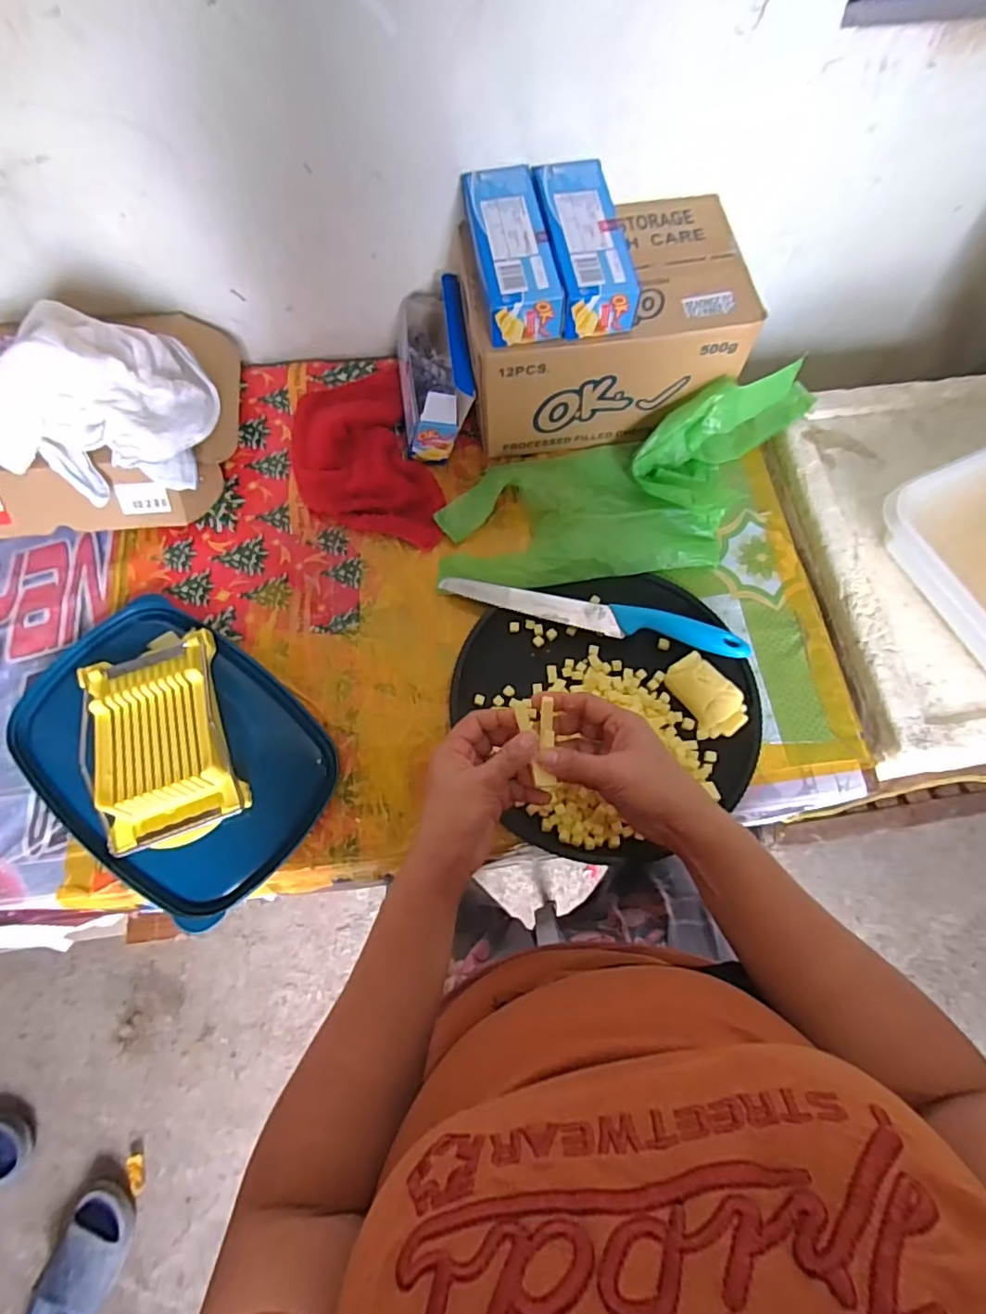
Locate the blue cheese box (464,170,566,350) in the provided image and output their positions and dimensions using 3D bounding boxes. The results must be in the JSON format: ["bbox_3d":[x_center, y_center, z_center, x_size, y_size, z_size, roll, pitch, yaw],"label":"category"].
[{"bbox_3d":[0.017,-0.386,0.561,0.065,0.043,0.173,-9,70,-3],"label":"blue cheese box"}]

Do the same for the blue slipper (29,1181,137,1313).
[{"bbox_3d":[-0.711,1.067,0.998,0.117,0.063,0.263,16,71,6],"label":"blue slipper"}]

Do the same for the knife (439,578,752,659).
[{"bbox_3d":[0.100,-0.041,0.599,0.303,0.025,0.036,10,70,4],"label":"knife"}]

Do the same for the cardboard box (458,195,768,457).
[{"bbox_3d":[0.112,-0.358,0.649,0.273,0.146,0.176,-6,70,-2],"label":"cardboard box"}]

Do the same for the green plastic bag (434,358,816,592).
[{"bbox_3d":[0.152,-0.180,0.631,0.435,0.074,0.184,-11,70,-4],"label":"green plastic bag"}]

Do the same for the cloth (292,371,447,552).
[{"bbox_3d":[-0.152,-0.225,0.674,0.145,0.038,0.240,-19,71,-6],"label":"cloth"}]

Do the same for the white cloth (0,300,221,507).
[{"bbox_3d":[-0.399,-0.258,0.574,0.208,0.114,0.166,-11,70,-4],"label":"white cloth"}]

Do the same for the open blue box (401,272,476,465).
[{"bbox_3d":[-0.069,-0.335,0.664,0.078,0.094,0.192,-8,70,-2],"label":"open blue box"}]

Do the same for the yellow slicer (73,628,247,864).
[{"bbox_3d":[-0.315,0.072,0.556,0.121,0.045,0.203,-18,71,-6],"label":"yellow slicer"}]

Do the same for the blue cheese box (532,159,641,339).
[{"bbox_3d":[0.085,-0.393,0.563,0.068,0.047,0.170,-10,70,-3],"label":"blue cheese box"}]

